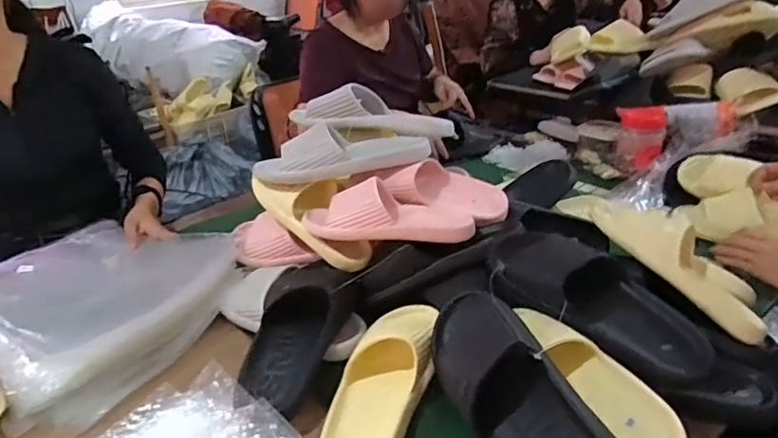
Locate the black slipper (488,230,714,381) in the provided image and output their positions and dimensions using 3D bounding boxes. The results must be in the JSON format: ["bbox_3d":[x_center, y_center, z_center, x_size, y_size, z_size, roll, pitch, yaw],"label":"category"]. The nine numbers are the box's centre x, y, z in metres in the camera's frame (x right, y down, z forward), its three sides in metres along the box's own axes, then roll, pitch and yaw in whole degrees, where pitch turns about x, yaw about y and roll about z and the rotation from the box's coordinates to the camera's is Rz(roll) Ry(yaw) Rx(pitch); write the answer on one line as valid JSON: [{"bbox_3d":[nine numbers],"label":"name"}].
[{"bbox_3d":[0.241,0.081,0.656,0.113,0.072,0.271,-27,34,-36],"label":"black slipper"}]

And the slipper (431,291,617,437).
[{"bbox_3d":[0.134,0.185,0.557,0.267,0.107,0.087,48,12,28],"label":"slipper"}]

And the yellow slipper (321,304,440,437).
[{"bbox_3d":[-0.007,0.183,0.631,0.106,0.067,0.242,2,28,14],"label":"yellow slipper"}]

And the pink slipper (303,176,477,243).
[{"bbox_3d":[-0.001,-0.013,0.798,0.246,0.065,0.099,0,27,10],"label":"pink slipper"}]

